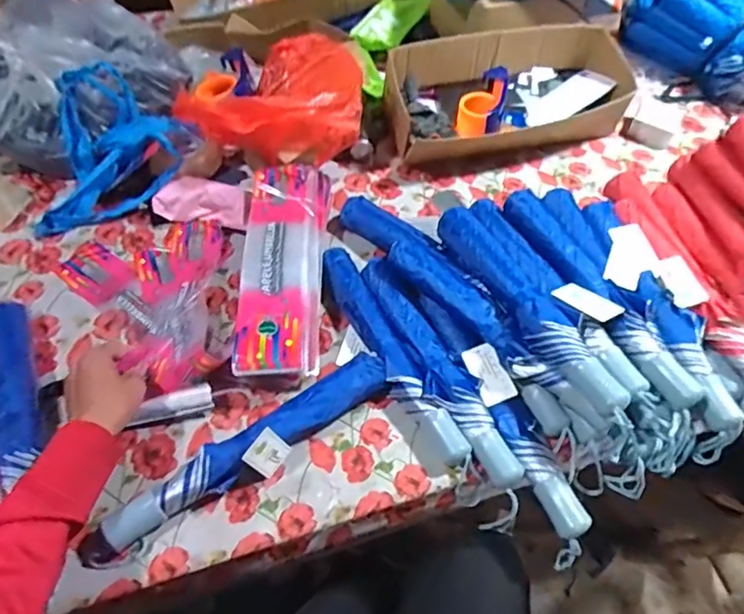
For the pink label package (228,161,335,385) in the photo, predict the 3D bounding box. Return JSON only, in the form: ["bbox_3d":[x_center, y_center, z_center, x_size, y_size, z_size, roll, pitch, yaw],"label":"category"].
[{"bbox_3d":[-0.120,-0.051,0.742,0.106,0.075,0.345,1,54,-1],"label":"pink label package"}]

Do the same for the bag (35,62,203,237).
[{"bbox_3d":[-0.397,-0.227,0.821,0.190,0.151,0.229,14,54,8],"label":"bag"}]

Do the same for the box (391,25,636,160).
[{"bbox_3d":[0.237,-0.377,0.967,0.419,0.131,0.199,-14,55,-12],"label":"box"}]

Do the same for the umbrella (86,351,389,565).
[{"bbox_3d":[-0.138,0.159,0.597,0.364,0.057,0.054,-30,60,-22],"label":"umbrella"}]

